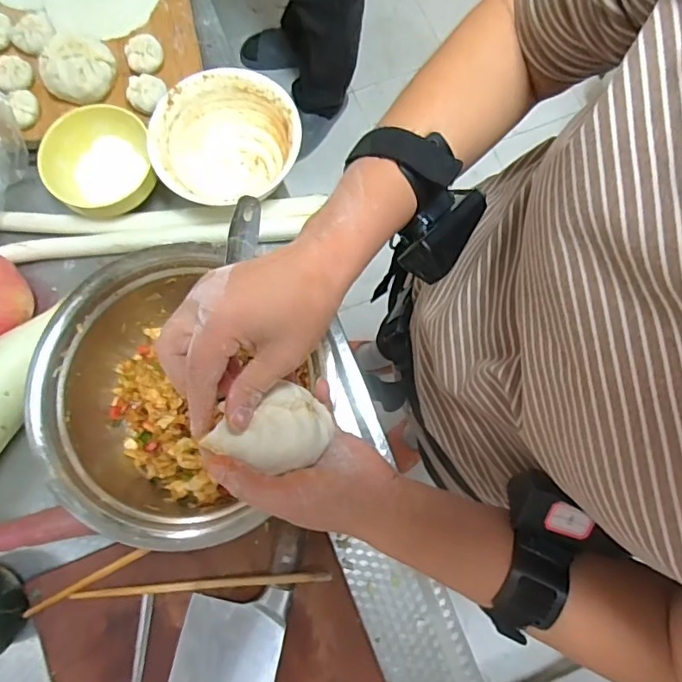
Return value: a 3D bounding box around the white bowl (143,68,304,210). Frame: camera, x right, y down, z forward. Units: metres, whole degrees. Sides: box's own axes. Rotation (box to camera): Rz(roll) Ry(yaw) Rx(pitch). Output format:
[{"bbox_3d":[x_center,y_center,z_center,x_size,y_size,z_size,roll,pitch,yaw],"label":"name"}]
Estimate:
[{"bbox_3d":[-0.117,-0.201,0.540,0.146,0.056,0.135,0,77,-1],"label":"white bowl"}]

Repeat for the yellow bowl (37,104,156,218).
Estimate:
[{"bbox_3d":[-0.246,-0.177,0.536,0.102,0.043,0.110,0,77,-1],"label":"yellow bowl"}]

